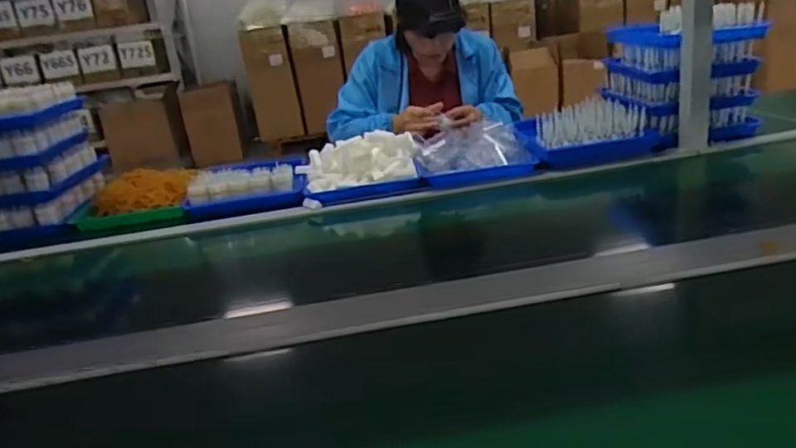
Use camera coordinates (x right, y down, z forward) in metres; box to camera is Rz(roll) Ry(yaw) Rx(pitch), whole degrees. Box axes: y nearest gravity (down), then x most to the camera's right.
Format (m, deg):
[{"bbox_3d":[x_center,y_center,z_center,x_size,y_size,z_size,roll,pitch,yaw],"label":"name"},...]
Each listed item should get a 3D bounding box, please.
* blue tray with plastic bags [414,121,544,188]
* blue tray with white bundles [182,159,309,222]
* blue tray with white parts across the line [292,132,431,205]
[{"bbox_3d":[0.163,-0.154,1.305,0.244,0.082,0.199,-9,20,-2],"label":"blue tray with plastic bags"},{"bbox_3d":[-0.319,-0.076,1.290,0.251,0.081,0.128,-6,20,4],"label":"blue tray with white bundles"},{"bbox_3d":[-0.079,-0.121,1.273,0.256,0.095,0.162,-9,20,-5],"label":"blue tray with white parts across the line"}]

